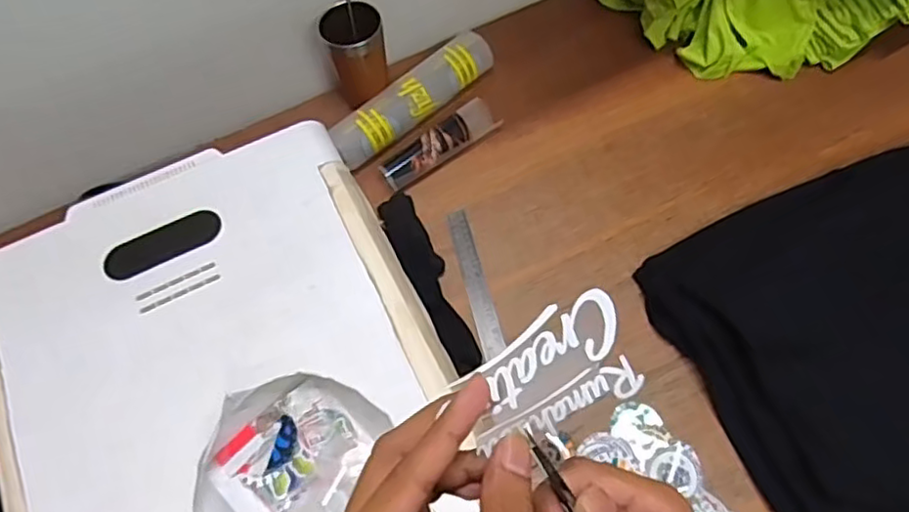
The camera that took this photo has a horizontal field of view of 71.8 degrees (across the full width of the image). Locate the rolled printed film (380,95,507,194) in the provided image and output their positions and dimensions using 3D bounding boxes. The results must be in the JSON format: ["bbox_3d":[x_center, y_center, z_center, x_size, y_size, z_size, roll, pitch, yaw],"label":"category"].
[{"bbox_3d":[-0.020,-0.153,0.865,0.183,0.037,0.046,-34,65,-14],"label":"rolled printed film"}]

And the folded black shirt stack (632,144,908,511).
[{"bbox_3d":[0.536,0.059,0.728,0.545,0.072,0.370,-23,63,-9],"label":"folded black shirt stack"}]

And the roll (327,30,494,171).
[{"bbox_3d":[-0.058,-0.228,0.901,0.267,0.058,0.069,-40,67,-17],"label":"roll"}]

